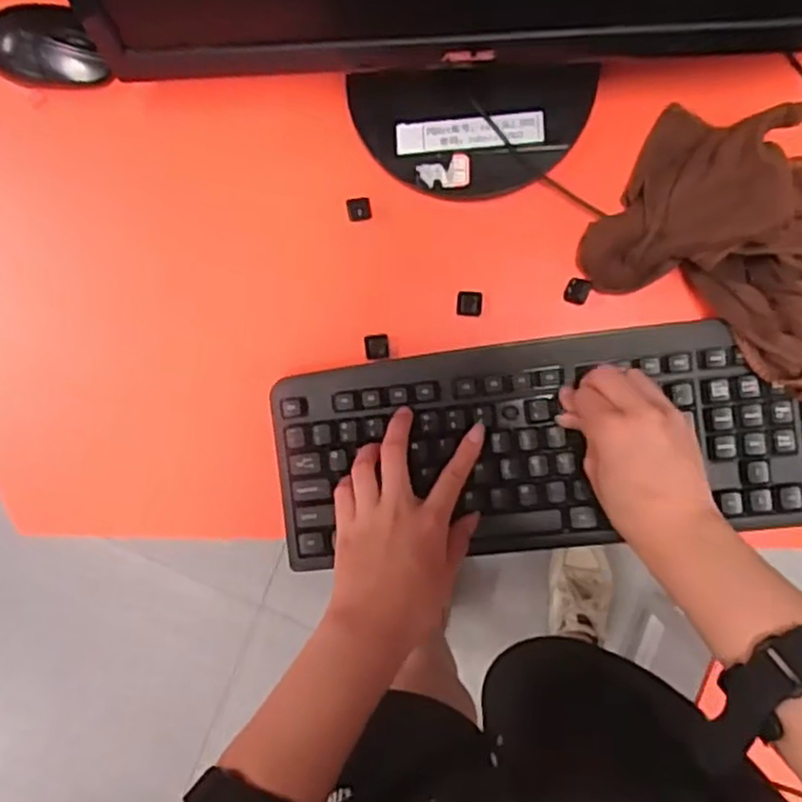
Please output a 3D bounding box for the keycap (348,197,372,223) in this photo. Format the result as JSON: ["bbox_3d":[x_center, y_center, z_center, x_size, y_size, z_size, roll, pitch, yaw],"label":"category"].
[{"bbox_3d":[-0.031,-0.140,0.534,0.017,0.004,0.016,-5,87,6],"label":"keycap"}]

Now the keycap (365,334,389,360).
[{"bbox_3d":[-0.017,-0.039,0.530,0.017,0.005,0.018,-5,87,6],"label":"keycap"}]

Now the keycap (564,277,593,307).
[{"bbox_3d":[0.124,-0.077,0.513,0.016,0.006,0.018,23,90,7],"label":"keycap"}]

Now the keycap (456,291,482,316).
[{"bbox_3d":[0.050,-0.070,0.525,0.017,0.004,0.018,3,88,7],"label":"keycap"}]

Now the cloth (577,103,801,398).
[{"bbox_3d":[0.229,-0.099,0.461,0.195,0.088,0.135,34,91,7],"label":"cloth"}]

